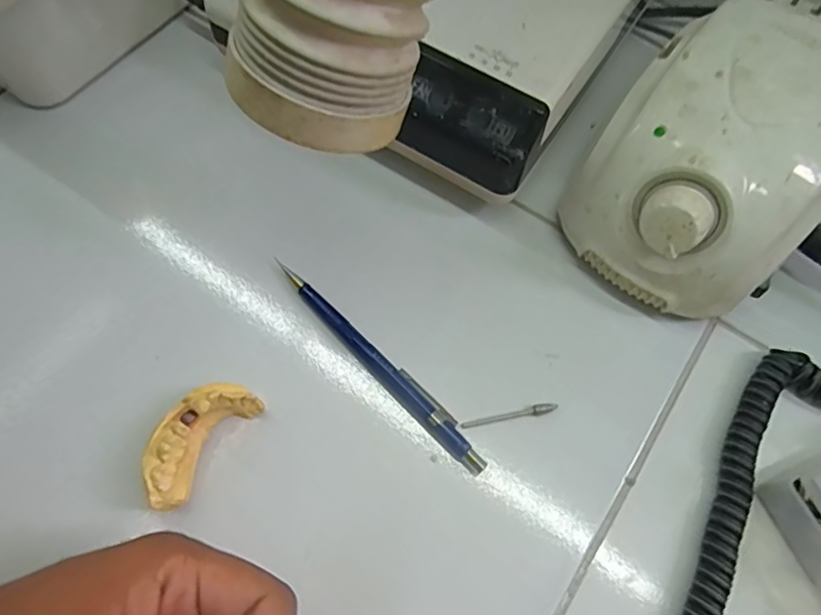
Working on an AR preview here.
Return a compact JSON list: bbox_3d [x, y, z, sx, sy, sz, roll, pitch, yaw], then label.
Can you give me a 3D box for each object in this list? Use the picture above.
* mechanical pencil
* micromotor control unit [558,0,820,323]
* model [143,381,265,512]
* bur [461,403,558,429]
[{"bbox_3d":[-0.015,0.027,0.264,0.012,0.010,0.133,-42,73,-16],"label":"mechanical pencil"},{"bbox_3d":[0.145,-0.069,0.268,0.097,0.083,0.132,35,71,13],"label":"micromotor control unit"},{"bbox_3d":[-0.093,0.056,0.240,0.026,0.021,0.056,32,70,12],"label":"model"},{"bbox_3d":[0.046,0.050,0.259,0.045,0.005,0.005,-9,67,-4],"label":"bur"}]

